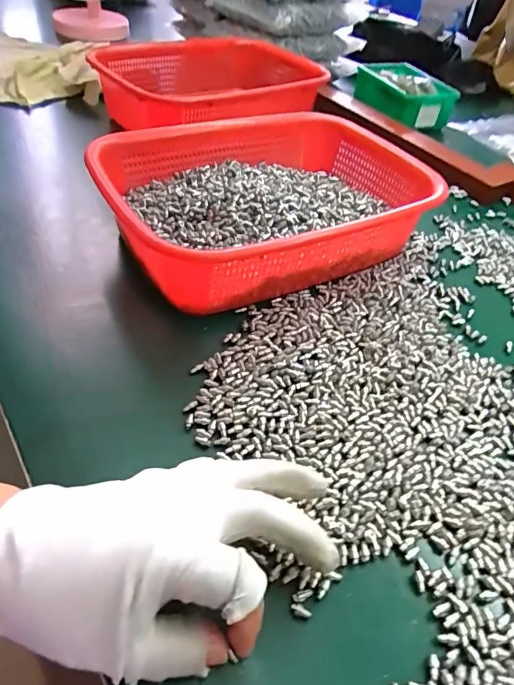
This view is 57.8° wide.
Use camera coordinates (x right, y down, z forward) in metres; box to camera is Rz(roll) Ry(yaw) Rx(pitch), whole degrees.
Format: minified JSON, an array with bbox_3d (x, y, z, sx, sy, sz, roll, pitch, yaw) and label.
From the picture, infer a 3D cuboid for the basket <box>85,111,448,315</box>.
[{"bbox_3d":[0.008,-0.130,0.428,0.279,0.074,0.209,-20,51,-24],"label":"basket"}]

